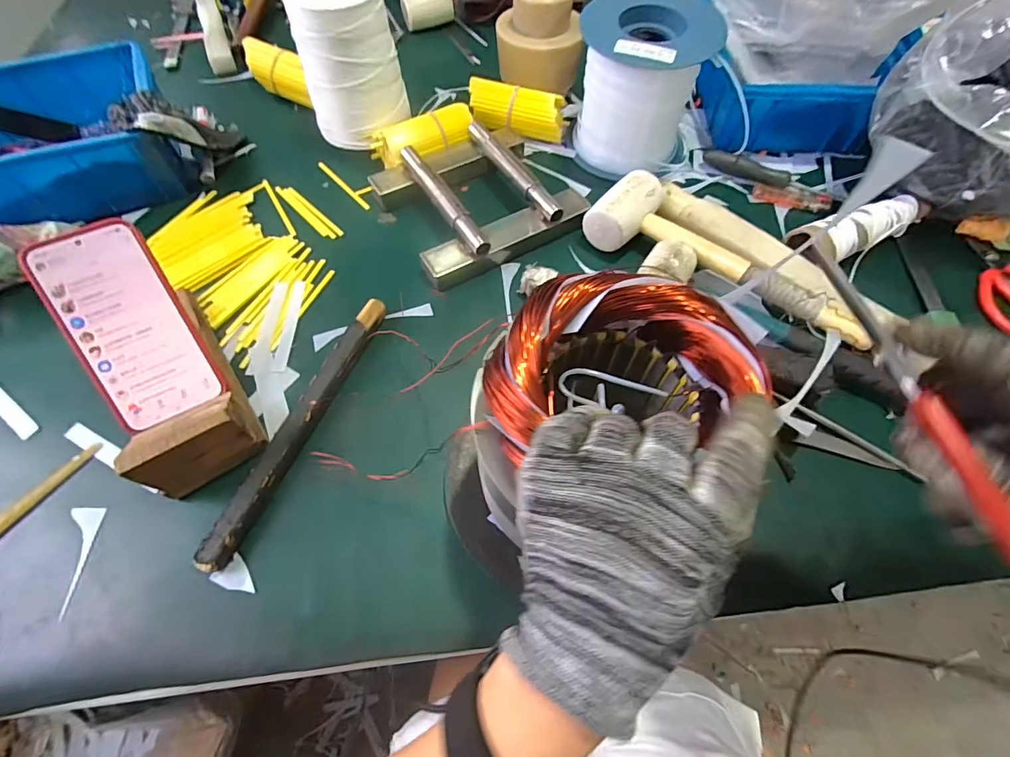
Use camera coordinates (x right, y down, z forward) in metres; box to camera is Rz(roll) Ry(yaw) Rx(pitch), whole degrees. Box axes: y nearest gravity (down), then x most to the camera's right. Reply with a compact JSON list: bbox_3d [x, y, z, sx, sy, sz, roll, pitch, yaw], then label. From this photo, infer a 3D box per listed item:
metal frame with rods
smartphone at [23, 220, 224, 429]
[{"bbox_3d":[-0.033,-0.213,0.529,0.199,0.051,0.197,-24,65,-15],"label":"metal frame with rods"},{"bbox_3d":[-0.309,-0.044,0.373,0.079,0.011,0.163,-28,99,-17],"label":"smartphone"}]

